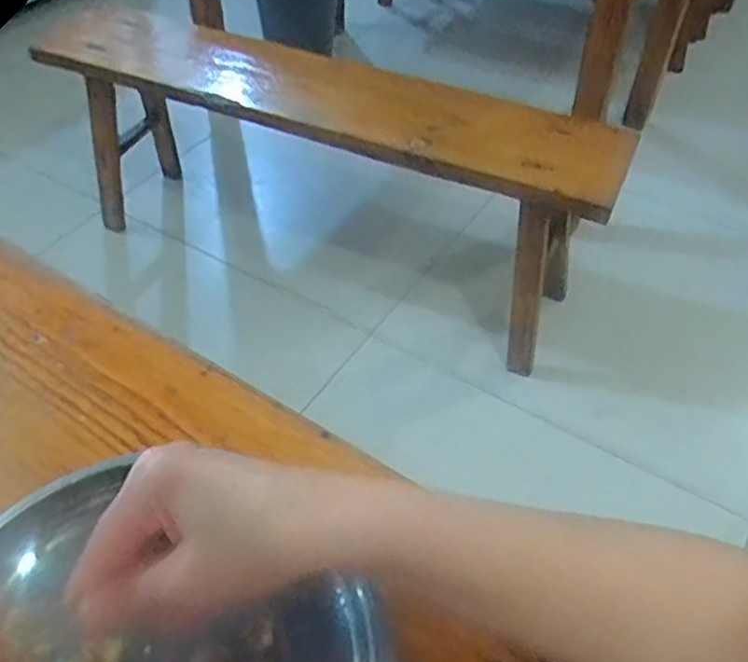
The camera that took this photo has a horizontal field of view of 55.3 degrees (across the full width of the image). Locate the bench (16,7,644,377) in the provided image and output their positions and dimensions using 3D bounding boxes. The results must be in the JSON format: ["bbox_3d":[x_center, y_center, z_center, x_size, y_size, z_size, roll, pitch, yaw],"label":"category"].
[{"bbox_3d":[-0.110,-0.312,1.480,1.142,0.412,0.246,19,50,15],"label":"bench"}]

